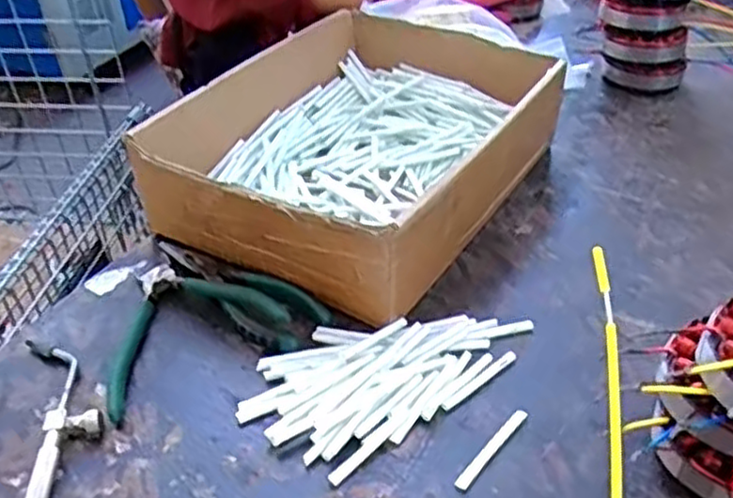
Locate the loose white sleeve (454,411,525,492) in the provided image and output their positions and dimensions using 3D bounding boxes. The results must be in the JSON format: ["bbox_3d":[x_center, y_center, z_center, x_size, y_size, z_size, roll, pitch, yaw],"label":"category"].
[{"bbox_3d":[0.075,0.116,0.423,0.007,0.004,0.067,28,46,33],"label":"loose white sleeve"}]

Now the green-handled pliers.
[{"bbox_3d":[-0.114,0.034,0.504,0.151,0.035,0.141,-15,39,-16],"label":"green-handled pliers"}]

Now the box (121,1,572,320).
[{"bbox_3d":[0.006,-0.092,0.617,0.238,0.092,0.337,21,43,27],"label":"box"}]

